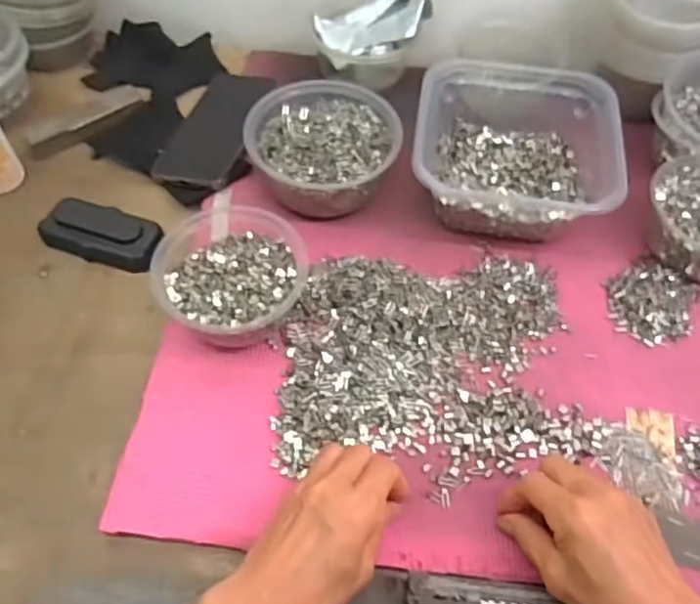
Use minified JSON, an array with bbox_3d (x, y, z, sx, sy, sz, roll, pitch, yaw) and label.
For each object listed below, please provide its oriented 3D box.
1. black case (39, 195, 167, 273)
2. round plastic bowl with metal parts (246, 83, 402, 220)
[{"bbox_3d":[-0.218,-0.061,0.559,0.107,0.021,0.052,17,57,9],"label":"black case"},{"bbox_3d":[-0.021,-0.141,0.567,0.130,0.062,0.120,1,56,-1],"label":"round plastic bowl with metal parts"}]

